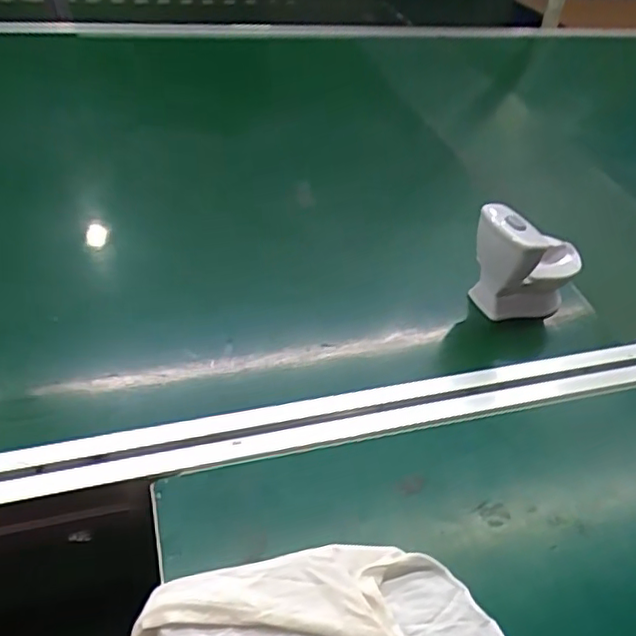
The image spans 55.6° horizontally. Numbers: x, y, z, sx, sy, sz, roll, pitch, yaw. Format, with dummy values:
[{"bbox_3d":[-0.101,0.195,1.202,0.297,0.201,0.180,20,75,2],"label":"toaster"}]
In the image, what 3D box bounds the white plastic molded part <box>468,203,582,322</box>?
[{"bbox_3d":[0.193,-0.052,0.550,0.092,0.091,0.060,-8,45,-15],"label":"white plastic molded part"}]

